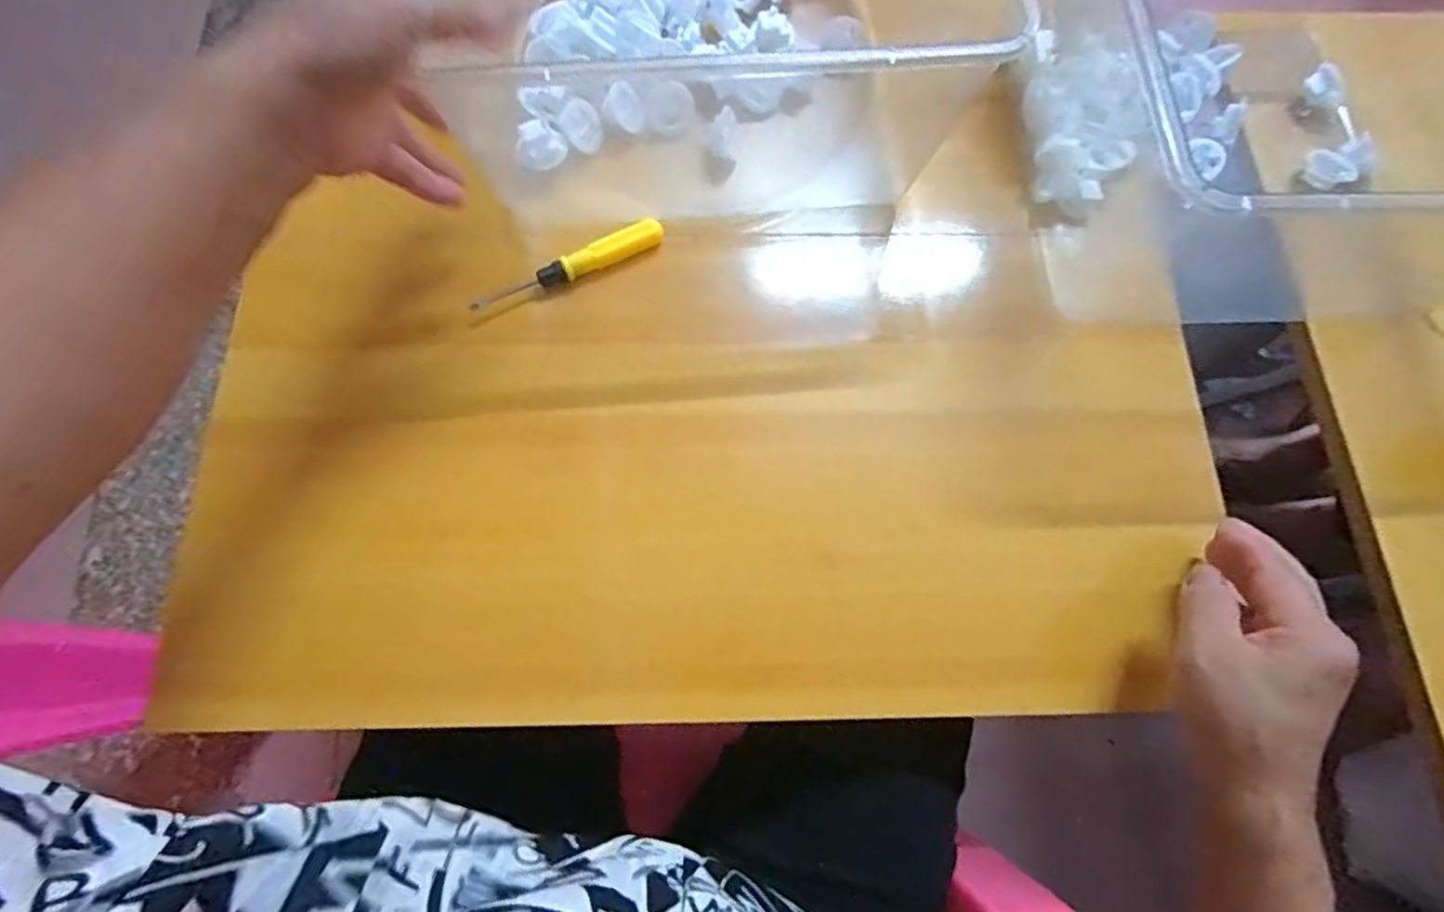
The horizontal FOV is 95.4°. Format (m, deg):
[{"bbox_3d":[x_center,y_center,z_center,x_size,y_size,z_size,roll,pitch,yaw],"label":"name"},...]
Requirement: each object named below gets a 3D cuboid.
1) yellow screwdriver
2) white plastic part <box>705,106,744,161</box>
[{"bbox_3d":[-0.095,-0.118,0.414,0.127,0.015,0.014,-26,76,-10],"label":"yellow screwdriver"},{"bbox_3d":[0.002,-0.213,0.437,0.025,0.024,0.023,4,73,-1],"label":"white plastic part"}]

